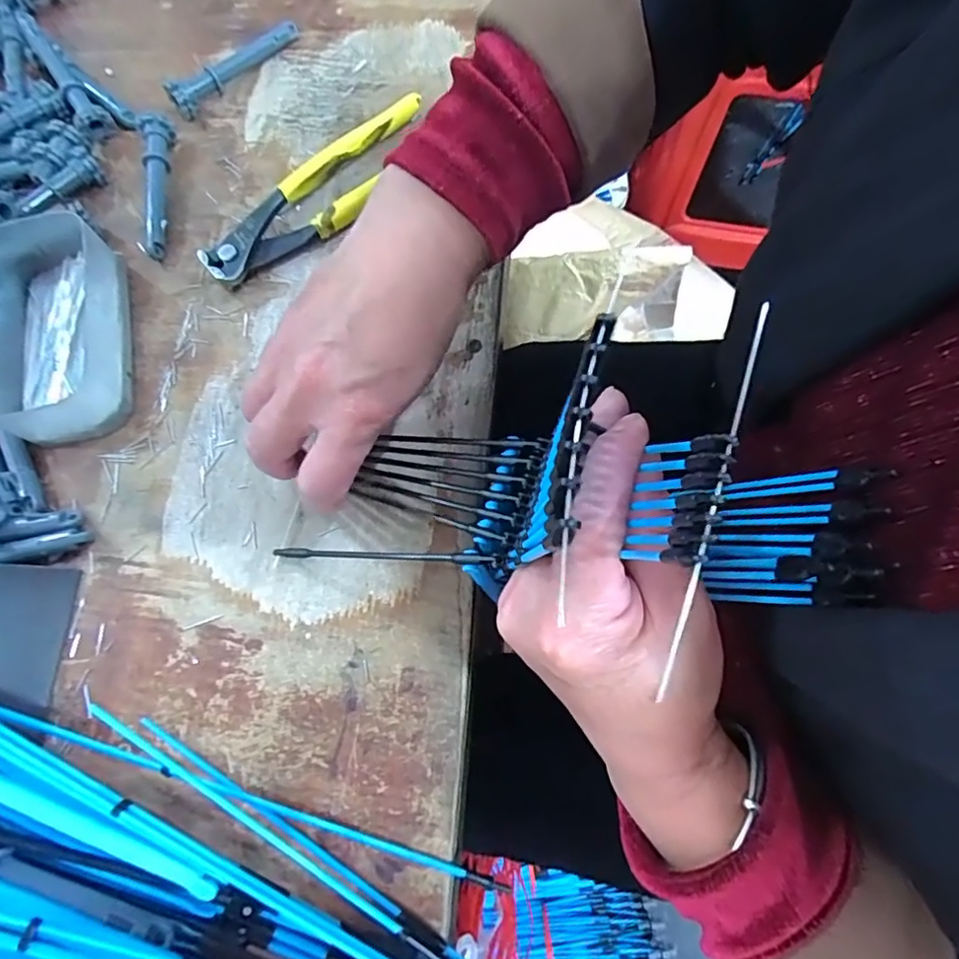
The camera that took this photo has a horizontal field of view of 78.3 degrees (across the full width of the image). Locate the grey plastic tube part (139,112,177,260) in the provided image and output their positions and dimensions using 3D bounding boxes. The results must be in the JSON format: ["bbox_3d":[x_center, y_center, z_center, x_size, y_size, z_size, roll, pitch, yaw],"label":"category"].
[{"bbox_3d":[-0.193,-0.174,0.349,0.018,0.019,0.094,-9,72,1],"label":"grey plastic tube part"}]

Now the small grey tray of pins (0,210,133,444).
[{"bbox_3d":[-0.234,-0.081,0.317,0.081,0.033,0.129,-15,72,0],"label":"small grey tray of pins"}]

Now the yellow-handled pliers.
[{"bbox_3d":[-0.090,-0.169,0.344,0.160,0.015,0.046,-38,74,-8],"label":"yellow-handled pliers"}]

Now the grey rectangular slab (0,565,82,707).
[{"bbox_3d":[-0.212,0.070,0.272,0.038,0.004,0.059,16,69,-36],"label":"grey rectangular slab"}]

